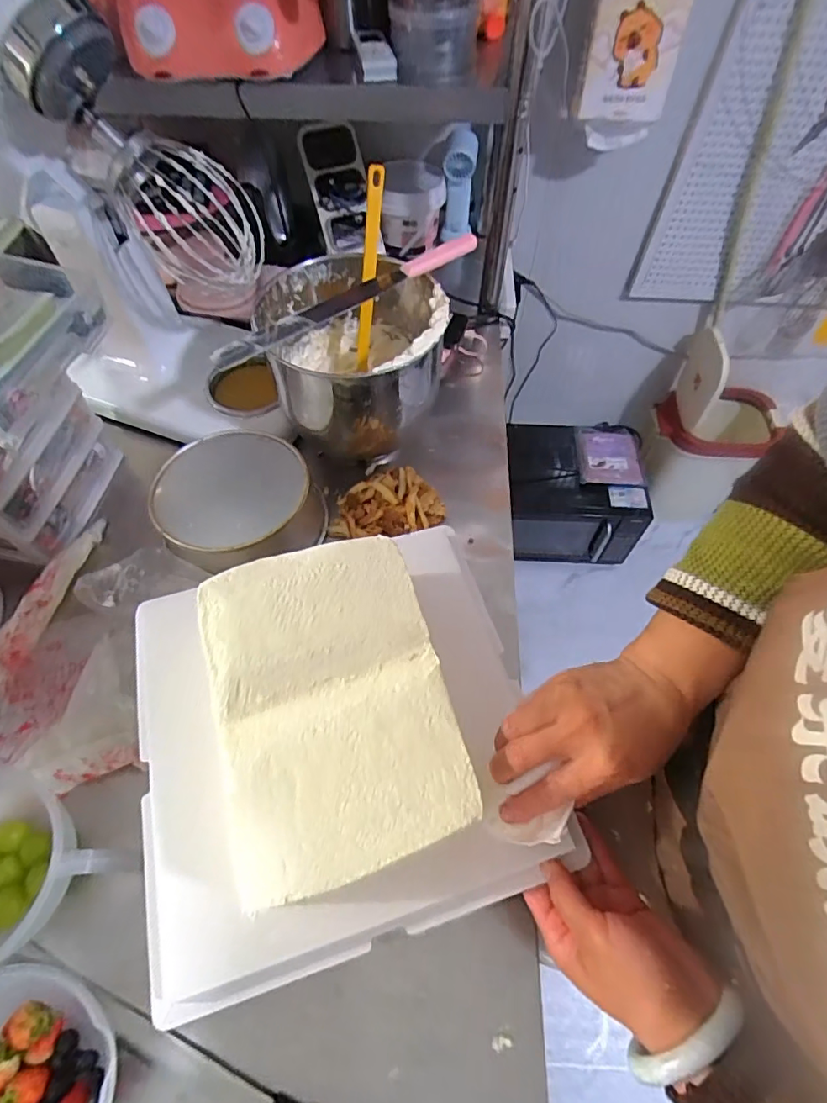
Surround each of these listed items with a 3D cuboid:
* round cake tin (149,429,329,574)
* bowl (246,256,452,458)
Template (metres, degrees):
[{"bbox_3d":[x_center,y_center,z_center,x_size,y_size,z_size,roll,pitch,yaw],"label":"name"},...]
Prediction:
[{"bbox_3d":[-0.211,-0.060,0.637,0.191,0.073,0.188,0,59,-1],"label":"round cake tin"},{"bbox_3d":[-0.068,-0.234,0.659,0.203,0.177,0.211,0,59,-1],"label":"bowl"}]

